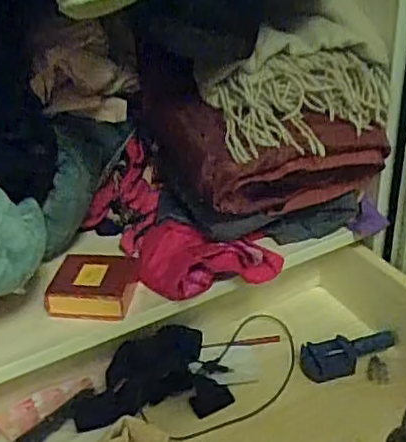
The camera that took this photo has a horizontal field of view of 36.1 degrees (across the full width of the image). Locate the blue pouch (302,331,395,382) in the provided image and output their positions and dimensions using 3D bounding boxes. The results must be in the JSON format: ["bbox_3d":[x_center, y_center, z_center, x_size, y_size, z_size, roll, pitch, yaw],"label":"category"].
[{"bbox_3d":[0.170,0.156,0.730,0.120,0.024,0.043,-13,33,-14],"label":"blue pouch"}]

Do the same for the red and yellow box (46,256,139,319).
[{"bbox_3d":[-0.114,0.064,0.655,0.082,0.034,0.077,2,33,8],"label":"red and yellow box"}]

